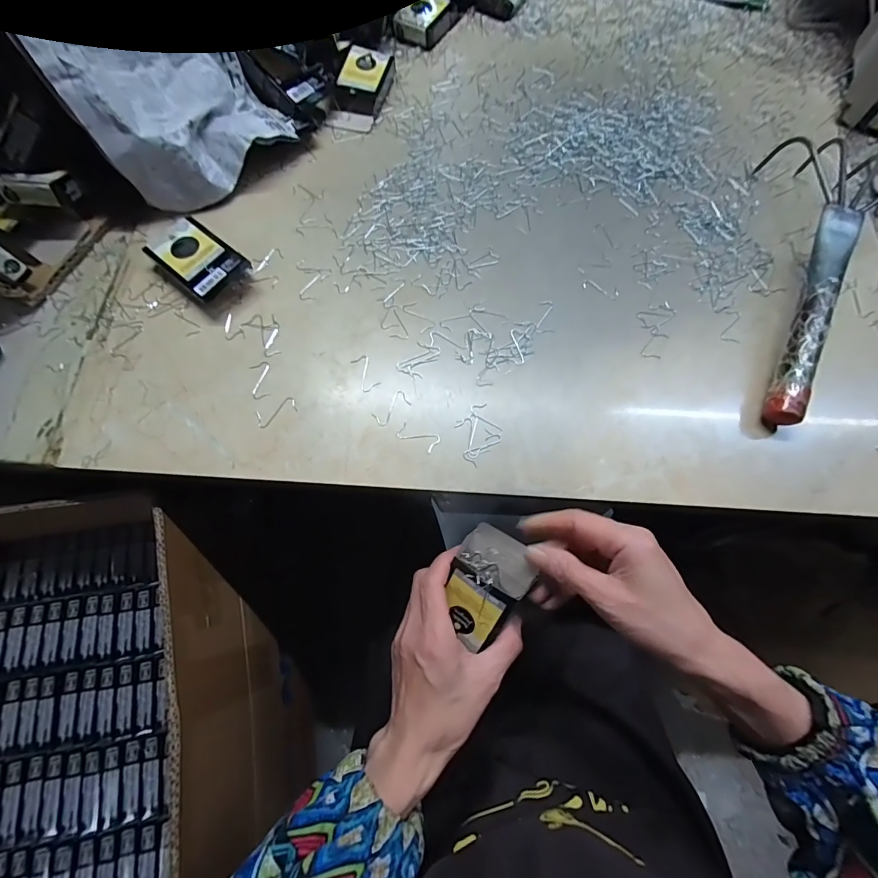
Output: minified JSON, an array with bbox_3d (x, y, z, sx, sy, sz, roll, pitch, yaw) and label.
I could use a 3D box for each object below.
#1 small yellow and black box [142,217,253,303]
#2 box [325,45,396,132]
[{"bbox_3d":[-0.229,-0.169,0.389,0.086,0.022,0.058,39,74,13],"label":"small yellow and black box"},{"bbox_3d":[-0.088,-0.396,0.464,0.049,0.032,0.096,14,70,5],"label":"box"}]

